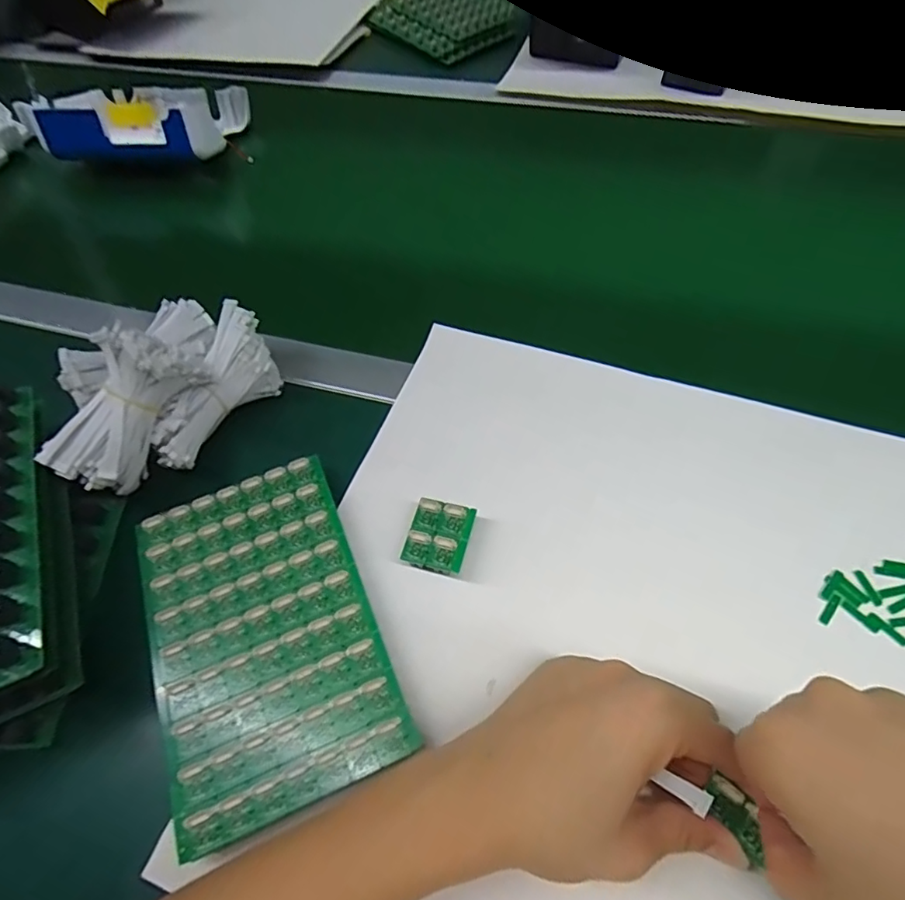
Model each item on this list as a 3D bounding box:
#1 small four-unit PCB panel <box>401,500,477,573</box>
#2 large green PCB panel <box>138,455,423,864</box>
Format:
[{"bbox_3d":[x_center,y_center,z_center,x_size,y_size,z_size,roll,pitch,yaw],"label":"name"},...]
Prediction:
[{"bbox_3d":[-0.008,0.052,0.338,0.036,0.007,0.041,13,65,11],"label":"small four-unit PCB panel"},{"bbox_3d":[-0.108,0.100,0.316,0.116,0.004,0.186,-23,59,-9],"label":"large green PCB panel"}]

